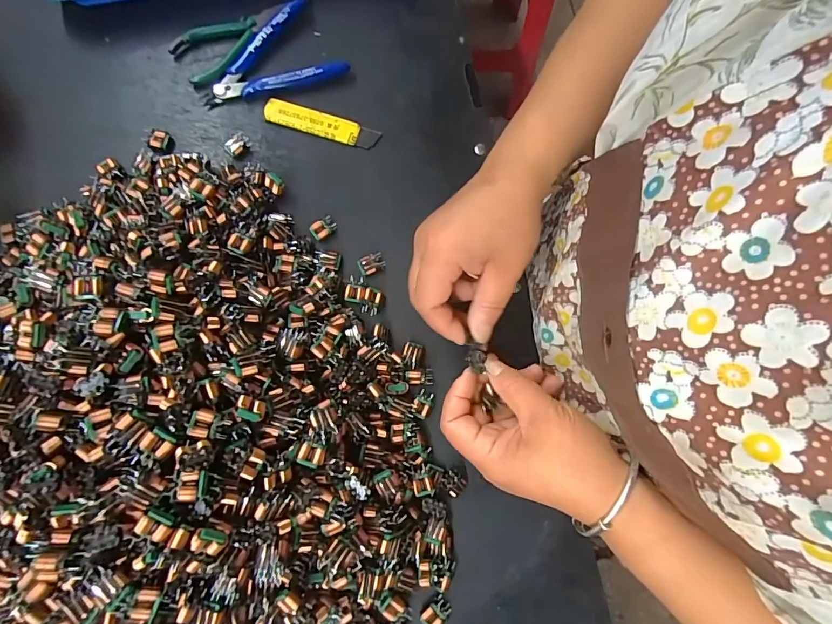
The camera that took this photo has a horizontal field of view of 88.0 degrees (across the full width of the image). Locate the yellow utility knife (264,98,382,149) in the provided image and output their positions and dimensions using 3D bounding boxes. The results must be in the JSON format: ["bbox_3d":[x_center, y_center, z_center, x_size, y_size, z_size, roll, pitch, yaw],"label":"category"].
[{"bbox_3d":[-0.080,-0.159,0.364,0.096,0.007,0.020,18,76,-3],"label":"yellow utility knife"}]

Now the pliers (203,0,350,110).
[{"bbox_3d":[-0.127,-0.223,0.369,0.119,0.016,0.075,-16,80,-10],"label":"pliers"}]

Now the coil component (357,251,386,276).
[{"bbox_3d":[-0.035,-0.038,0.338,0.020,0.004,0.015,-18,80,-11],"label":"coil component"}]

